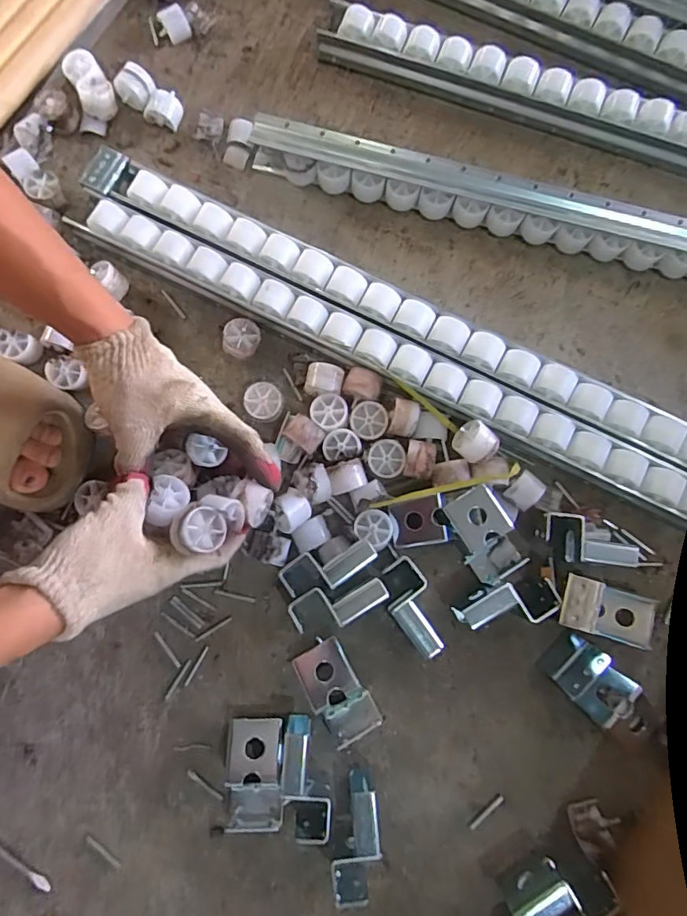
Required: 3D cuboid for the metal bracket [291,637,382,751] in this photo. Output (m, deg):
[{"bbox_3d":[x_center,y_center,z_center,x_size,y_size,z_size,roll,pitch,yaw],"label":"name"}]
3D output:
[{"bbox_3d":[-0.006,0.203,0.434,0.044,0.033,0.084,-32,81,-6],"label":"metal bracket"}]

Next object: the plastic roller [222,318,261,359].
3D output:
[{"bbox_3d":[-0.097,-0.113,0.489,0.033,0.028,0.034,0,79,-1],"label":"plastic roller"}]

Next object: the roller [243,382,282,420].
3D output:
[{"bbox_3d":[-0.075,-0.052,0.480,0.034,0.024,0.035,0,79,-1],"label":"roller"}]

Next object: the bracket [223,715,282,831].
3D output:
[{"bbox_3d":[-0.075,0.266,0.422,0.044,0.030,0.088,-1,79,-1],"label":"bracket"}]

